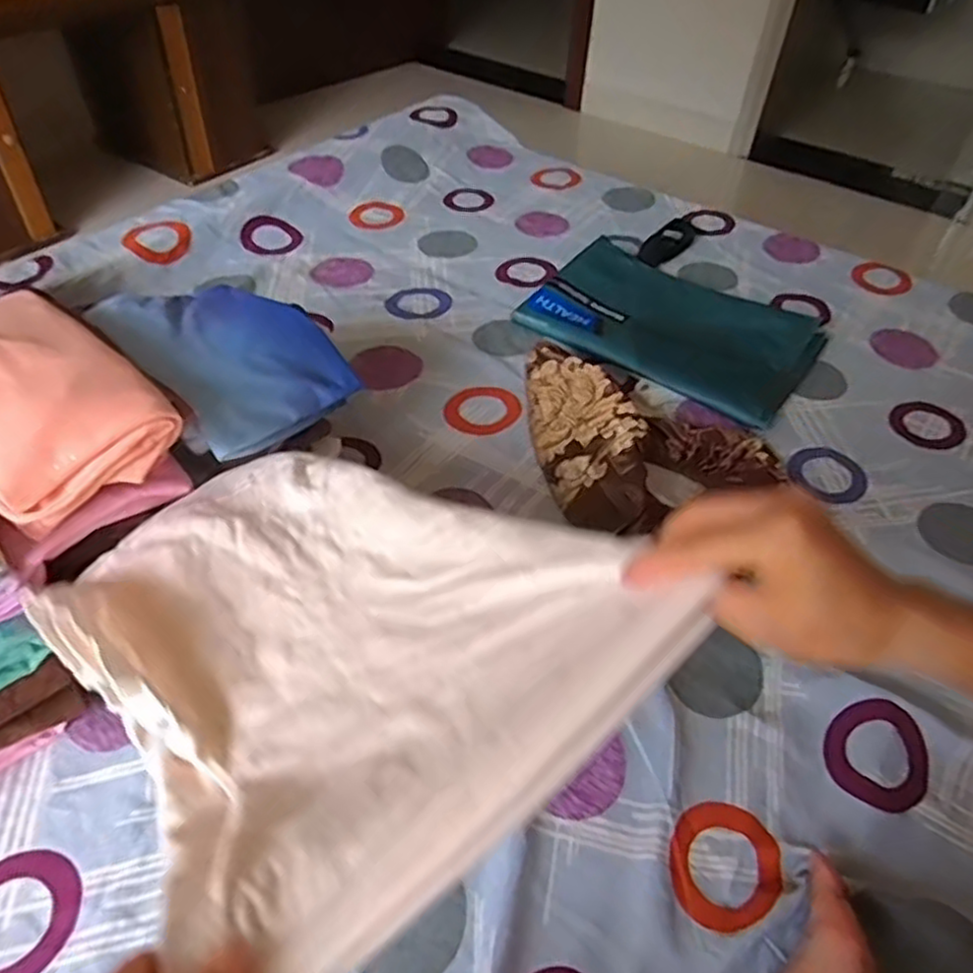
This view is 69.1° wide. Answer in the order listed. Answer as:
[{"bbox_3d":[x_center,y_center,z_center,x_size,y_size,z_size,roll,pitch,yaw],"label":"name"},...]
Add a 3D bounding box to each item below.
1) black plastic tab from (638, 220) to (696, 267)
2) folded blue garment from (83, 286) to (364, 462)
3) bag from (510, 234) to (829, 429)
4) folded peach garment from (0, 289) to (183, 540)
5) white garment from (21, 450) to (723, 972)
[{"bbox_3d":[0.307,-0.411,1.186,0.047,0.023,0.141,34,54,25],"label":"black plastic tab"},{"bbox_3d":[-0.254,-0.131,0.691,0.205,0.076,0.171,33,53,24],"label":"folded blue garment"},{"bbox_3d":[0.265,-0.238,1.005,0.380,0.046,0.269,30,53,22],"label":"bag"},{"bbox_3d":[-0.366,-0.067,0.552,0.209,0.081,0.155,35,53,25],"label":"folded peach garment"},{"bbox_3d":[-0.120,0.064,0.436,0.249,0.206,0.395,-32,57,-28],"label":"white garment"}]

